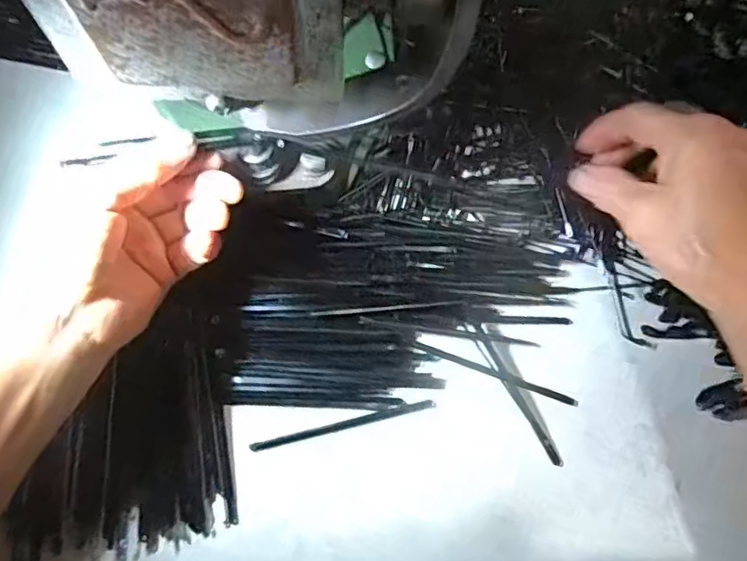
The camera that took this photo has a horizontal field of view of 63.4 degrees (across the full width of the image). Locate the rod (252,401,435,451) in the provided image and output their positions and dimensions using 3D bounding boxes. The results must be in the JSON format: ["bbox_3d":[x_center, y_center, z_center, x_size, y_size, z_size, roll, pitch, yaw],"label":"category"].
[{"bbox_3d":[-0.016,0.078,0.327,0.099,0.005,0.006,-13,75,-6],"label":"rod"}]

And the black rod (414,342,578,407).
[{"bbox_3d":[0.068,0.051,0.333,0.093,0.004,0.004,20,74,4],"label":"black rod"}]

